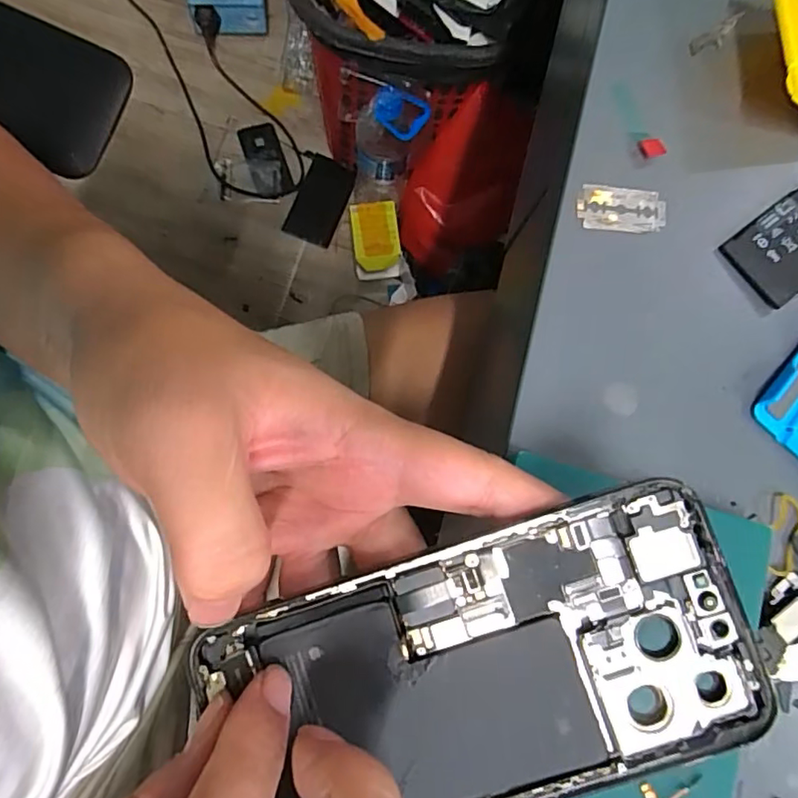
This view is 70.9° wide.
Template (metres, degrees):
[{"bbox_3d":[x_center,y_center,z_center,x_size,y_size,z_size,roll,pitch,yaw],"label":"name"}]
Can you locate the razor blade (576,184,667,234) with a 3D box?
[{"bbox_3d":[0.103,-0.088,0.259,0.043,0.004,0.021,4,84,-7],"label":"razor blade"}]

